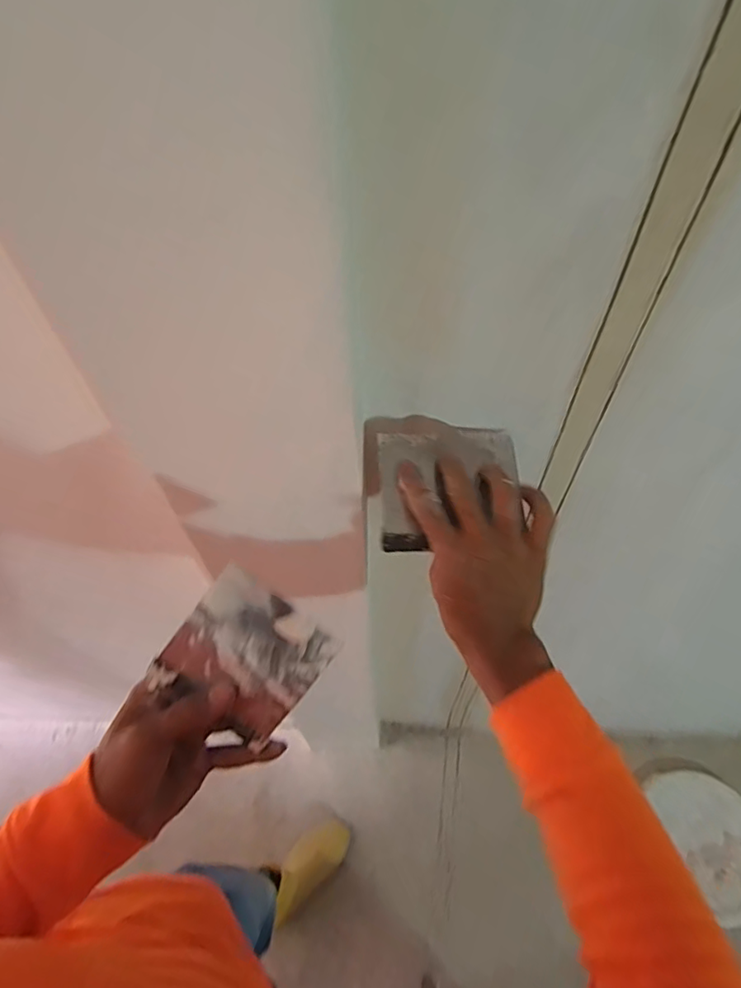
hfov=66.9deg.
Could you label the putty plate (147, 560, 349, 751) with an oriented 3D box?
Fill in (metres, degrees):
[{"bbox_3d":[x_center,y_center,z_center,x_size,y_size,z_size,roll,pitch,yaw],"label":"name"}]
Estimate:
[{"bbox_3d":[-0.089,0.117,0.395,0.098,0.008,0.100,37,96,-1],"label":"putty plate"}]

